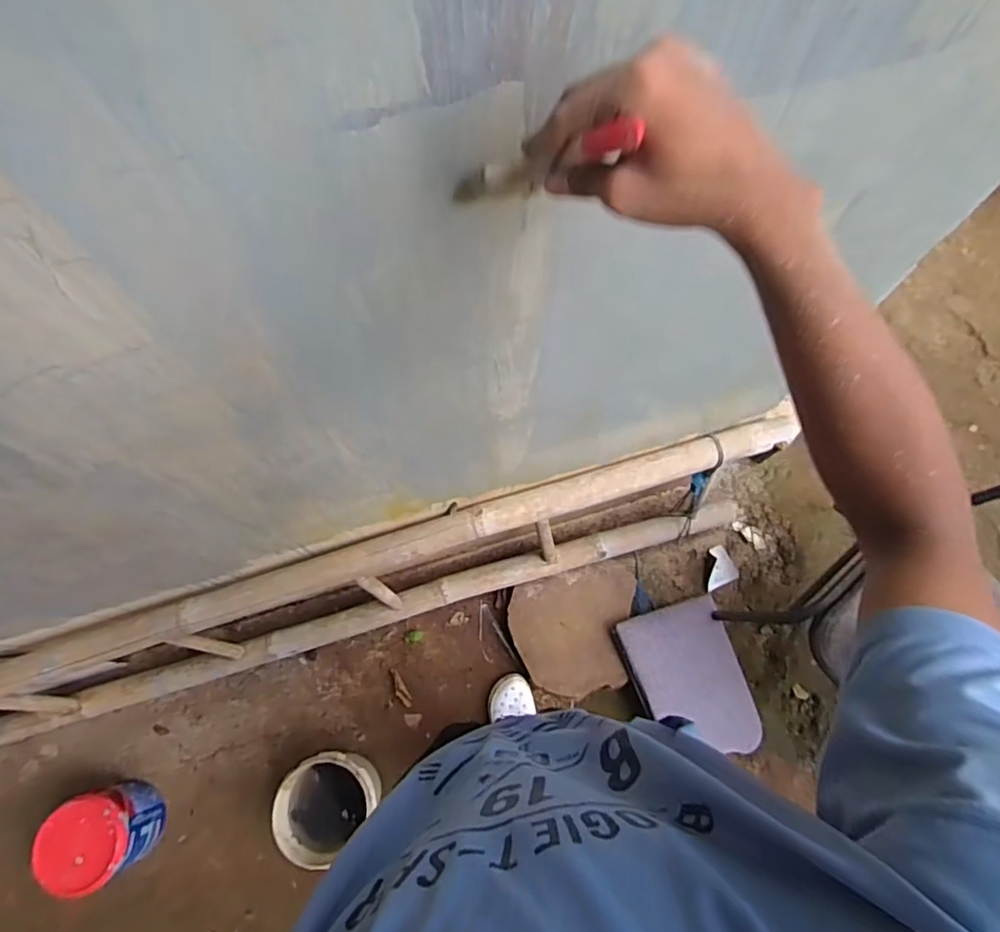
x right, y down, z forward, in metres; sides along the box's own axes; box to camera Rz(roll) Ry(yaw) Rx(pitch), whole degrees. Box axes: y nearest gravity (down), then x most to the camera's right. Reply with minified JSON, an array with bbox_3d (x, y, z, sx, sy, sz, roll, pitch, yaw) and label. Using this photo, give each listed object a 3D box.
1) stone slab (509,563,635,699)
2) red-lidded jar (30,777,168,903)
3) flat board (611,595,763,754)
[{"bbox_3d":[0.211,0.419,1.543,0.346,0.029,0.301,-16,72,-5],"label":"stone slab"},{"bbox_3d":[-0.884,0.828,1.352,0.182,0.189,0.185,-31,74,-10],"label":"red-lidded jar"},{"bbox_3d":[0.471,0.536,1.490,0.309,0.027,0.362,-11,72,-23],"label":"flat board"}]

